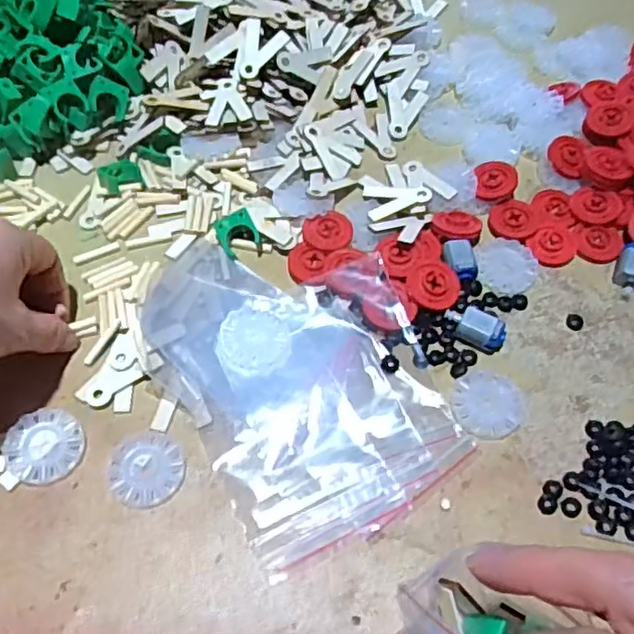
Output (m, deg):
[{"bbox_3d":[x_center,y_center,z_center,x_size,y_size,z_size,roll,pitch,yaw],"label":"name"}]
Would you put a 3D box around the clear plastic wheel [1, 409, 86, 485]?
[{"bbox_3d":[-0.144,0.068,0.346,0.038,0.007,0.039,1,59,-2],"label":"clear plastic wheel"}]

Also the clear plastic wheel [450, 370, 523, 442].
[{"bbox_3d":[0.096,0.048,0.365,0.040,0.006,0.039,1,59,-2],"label":"clear plastic wheel"}]

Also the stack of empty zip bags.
[{"bbox_3d":[-0.011,0.026,0.372,0.138,0.016,0.190,-28,64,-18],"label":"stack of empty zip bags"}]

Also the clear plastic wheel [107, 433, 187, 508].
[{"bbox_3d":[-0.090,0.079,0.343,0.037,0.006,0.040,1,59,-2],"label":"clear plastic wheel"}]

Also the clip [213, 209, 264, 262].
[{"bbox_3d":[-0.050,-0.052,0.419,0.026,0.007,0.030,-18,101,2],"label":"clip"}]

